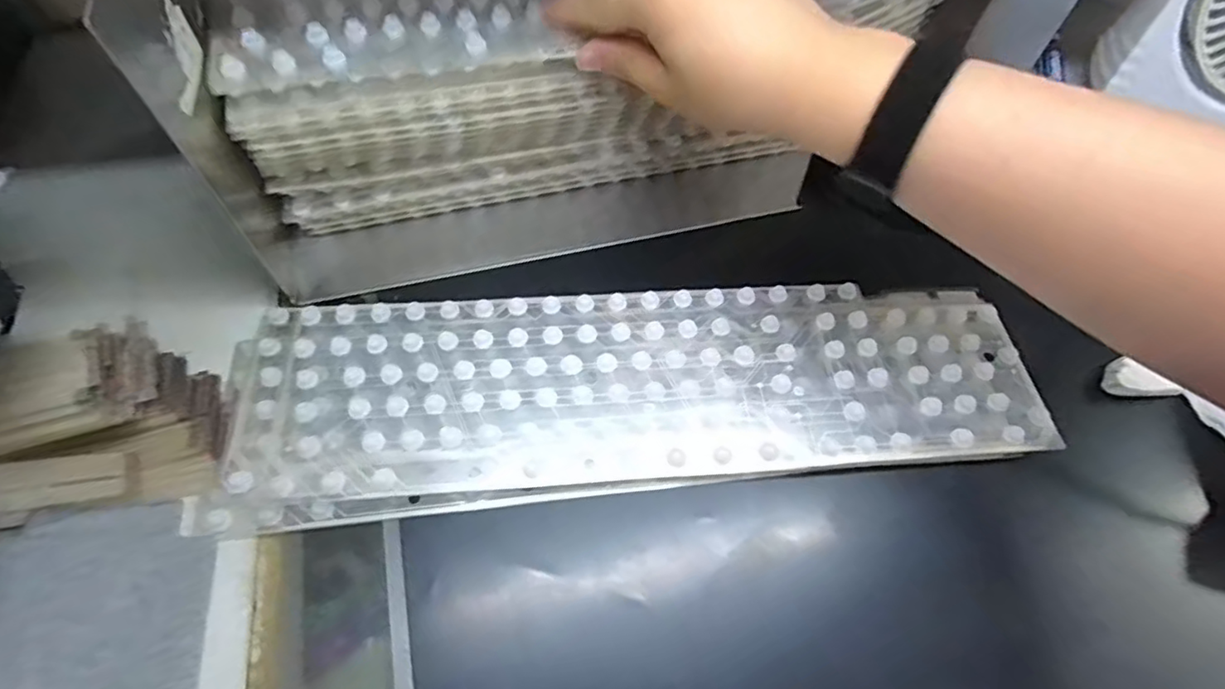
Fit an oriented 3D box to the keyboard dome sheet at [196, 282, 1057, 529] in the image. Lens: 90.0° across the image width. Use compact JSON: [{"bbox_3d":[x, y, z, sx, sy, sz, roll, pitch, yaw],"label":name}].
[{"bbox_3d":[0.016,0.019,0.330,0.422,0.009,0.111,-3,61,-5],"label":"keyboard dome sheet"}]

